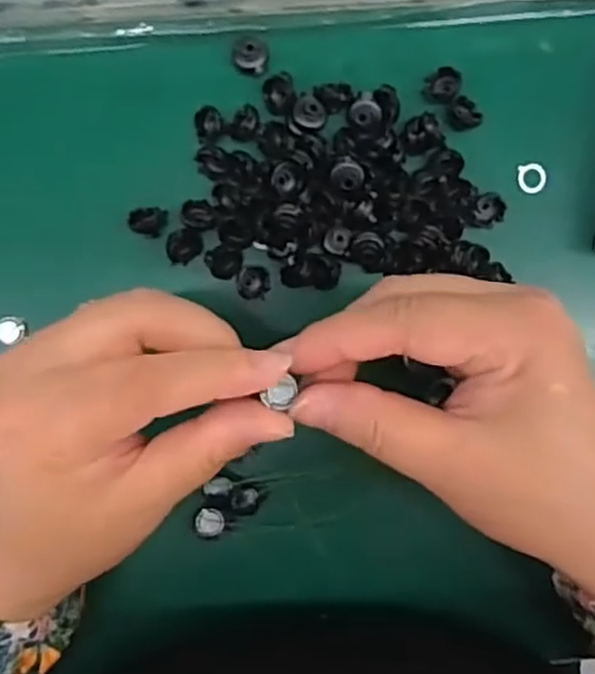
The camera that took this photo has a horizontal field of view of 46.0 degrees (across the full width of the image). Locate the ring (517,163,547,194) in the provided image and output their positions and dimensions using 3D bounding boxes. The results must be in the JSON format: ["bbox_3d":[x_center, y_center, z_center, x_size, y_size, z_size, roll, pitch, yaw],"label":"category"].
[{"bbox_3d":[0.107,-0.072,0.318,0.012,0.004,0.014,-1,88,-2],"label":"ring"}]

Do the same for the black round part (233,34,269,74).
[{"bbox_3d":[-0.021,-0.126,0.310,0.015,0.007,0.016,0,88,-2],"label":"black round part"}]

